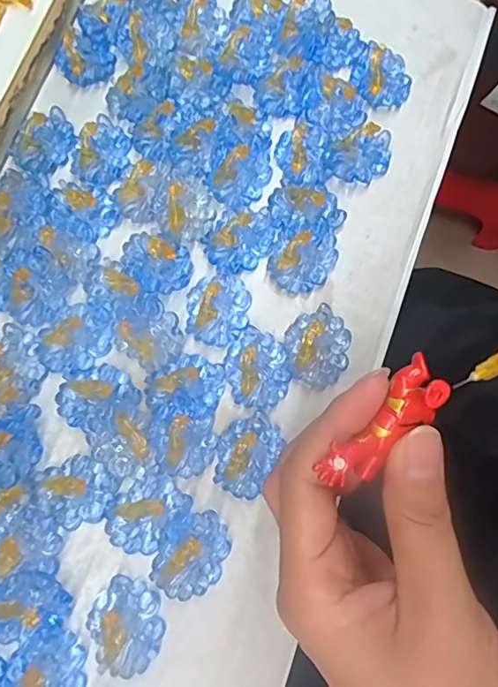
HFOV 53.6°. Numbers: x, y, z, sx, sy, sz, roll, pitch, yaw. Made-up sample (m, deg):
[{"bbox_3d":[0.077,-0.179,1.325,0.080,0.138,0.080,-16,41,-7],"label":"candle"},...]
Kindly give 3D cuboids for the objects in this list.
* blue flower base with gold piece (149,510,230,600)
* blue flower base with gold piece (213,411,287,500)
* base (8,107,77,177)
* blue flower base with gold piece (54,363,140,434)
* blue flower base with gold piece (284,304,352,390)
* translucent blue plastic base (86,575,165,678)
[{"bbox_3d":[-0.024,0.091,0.214,0.028,0.009,0.036,20,79,4],"label":"blue flower base with gold piece"},{"bbox_3d":[-0.001,0.049,0.224,0.026,0.008,0.036,30,79,6],"label":"blue flower base with gold piece"},{"bbox_3d":[-0.108,-0.107,0.262,0.026,0.010,0.038,33,80,6],"label":"base"},{"bbox_3d":[-0.071,0.025,0.226,0.033,0.013,0.030,0,78,-1],"label":"blue flower base with gold piece"},{"bbox_3d":[0.034,0.002,0.235,0.030,0.005,0.036,-14,78,-4],"label":"blue flower base with gold piece"},{"bbox_3d":[-0.052,0.119,0.209,0.029,0.006,0.037,-17,79,-4],"label":"translucent blue plastic base"}]

